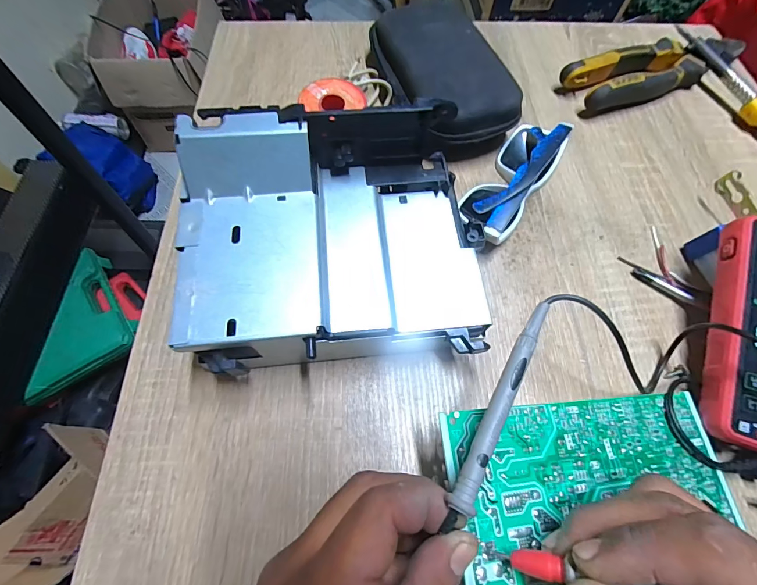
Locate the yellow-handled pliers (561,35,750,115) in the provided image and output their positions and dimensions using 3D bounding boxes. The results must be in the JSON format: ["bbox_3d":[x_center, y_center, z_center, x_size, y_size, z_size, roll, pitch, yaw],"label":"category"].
[{"bbox_3d":[0.298,-0.239,0.384,0.222,0.031,0.057,-22,67,-12],"label":"yellow-handled pliers"}]

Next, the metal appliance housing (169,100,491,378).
[{"bbox_3d":[-0.025,-0.035,0.237,0.181,0.092,0.151,-6,65,-5],"label":"metal appliance housing"}]

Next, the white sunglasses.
[{"bbox_3d":[0.111,-0.096,0.299,0.048,0.041,0.139,33,67,12],"label":"white sunglasses"}]

